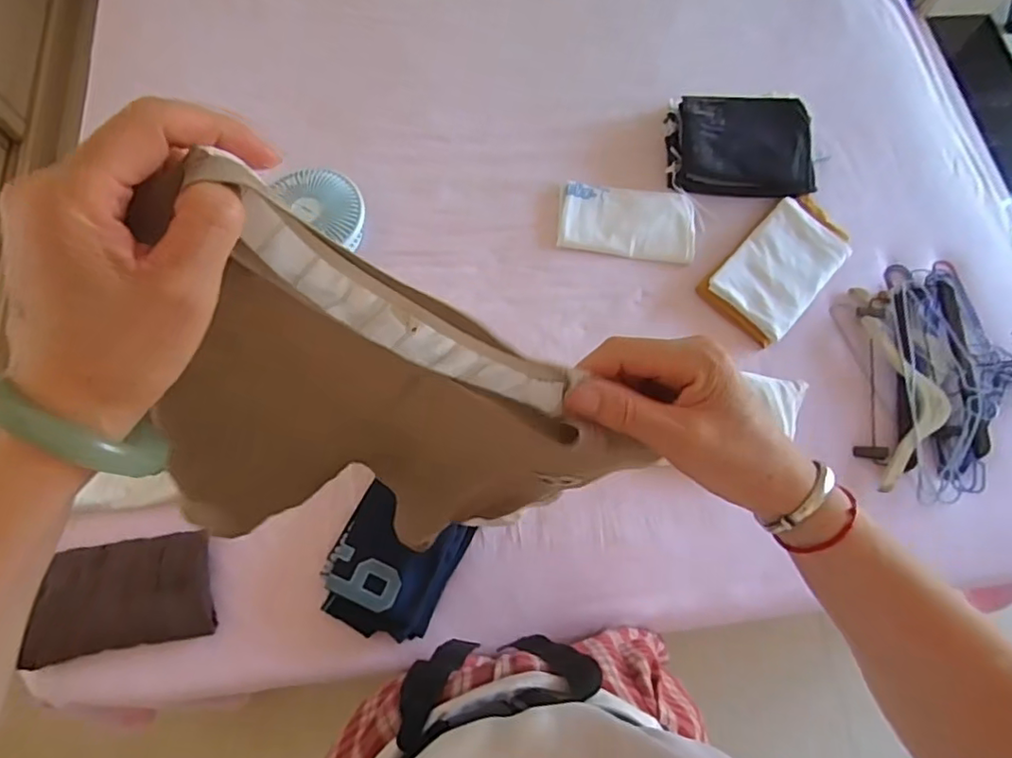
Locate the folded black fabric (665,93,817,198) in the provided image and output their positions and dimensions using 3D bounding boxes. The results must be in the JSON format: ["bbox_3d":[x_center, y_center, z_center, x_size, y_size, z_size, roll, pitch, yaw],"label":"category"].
[{"bbox_3d":[0.440,-0.442,1.077,0.258,0.071,0.191,2,68,0],"label":"folded black fabric"}]

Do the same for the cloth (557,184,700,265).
[{"bbox_3d":[0.221,-0.293,1.046,0.242,0.032,0.135,7,68,2],"label":"cloth"}]

